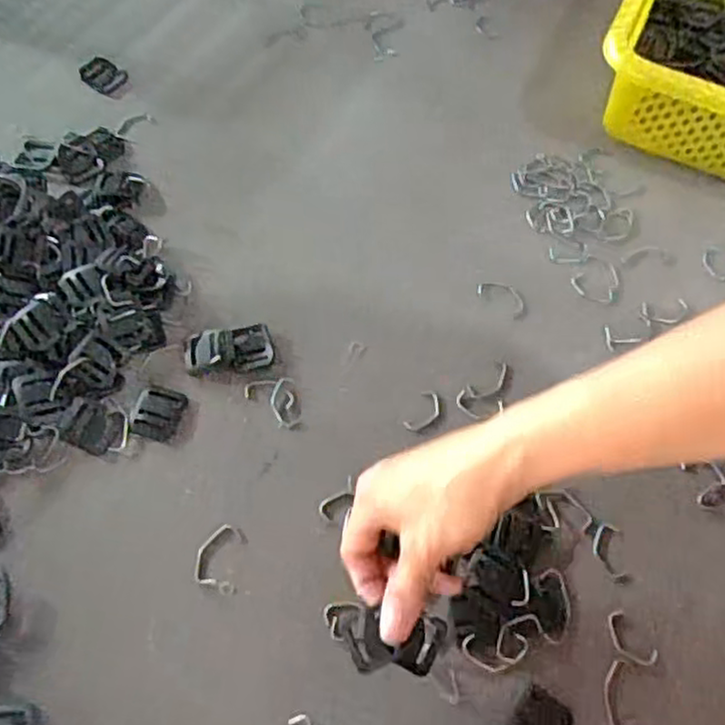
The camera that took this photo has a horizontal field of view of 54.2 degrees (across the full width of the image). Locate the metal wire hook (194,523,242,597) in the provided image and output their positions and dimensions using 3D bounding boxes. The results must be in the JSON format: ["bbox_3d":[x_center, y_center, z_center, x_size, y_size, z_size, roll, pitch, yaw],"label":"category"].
[{"bbox_3d":[-0.087,0.116,0.424,0.024,0.004,0.041,6,62,-1],"label":"metal wire hook"}]

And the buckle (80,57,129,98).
[{"bbox_3d":[-0.219,-0.243,0.601,0.045,0.006,0.030,36,65,14],"label":"buckle"}]

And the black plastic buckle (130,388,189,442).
[{"bbox_3d":[-0.134,0.033,0.463,0.029,0.004,0.034,12,62,2],"label":"black plastic buckle"}]

